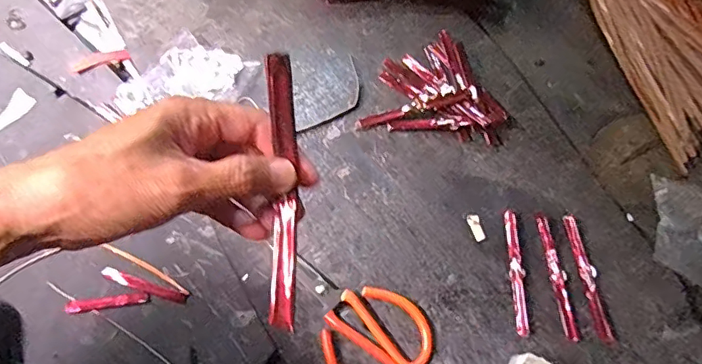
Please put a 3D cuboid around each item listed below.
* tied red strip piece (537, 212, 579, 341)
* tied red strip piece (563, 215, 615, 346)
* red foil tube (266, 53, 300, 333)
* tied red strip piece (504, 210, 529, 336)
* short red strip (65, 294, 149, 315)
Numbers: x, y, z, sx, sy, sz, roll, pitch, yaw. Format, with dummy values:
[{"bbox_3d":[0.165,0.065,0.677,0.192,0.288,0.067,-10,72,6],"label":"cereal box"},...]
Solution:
[{"bbox_3d":[0.231,0.105,0.574,0.016,0.004,0.140,-7,69,-4],"label":"tied red strip piece"},{"bbox_3d":[0.265,0.106,0.570,0.016,0.007,0.143,-8,69,-4],"label":"tied red strip piece"},{"bbox_3d":[-0.038,0.006,0.283,0.015,0.013,0.147,-1,91,-2],"label":"red foil tube"},{"bbox_3d":[0.187,0.099,0.574,0.017,0.014,0.140,3,69,0],"label":"tied red strip piece"},{"bbox_3d":[-0.280,0.138,0.588,0.087,0.009,0.016,-8,74,-6],"label":"short red strip"}]

